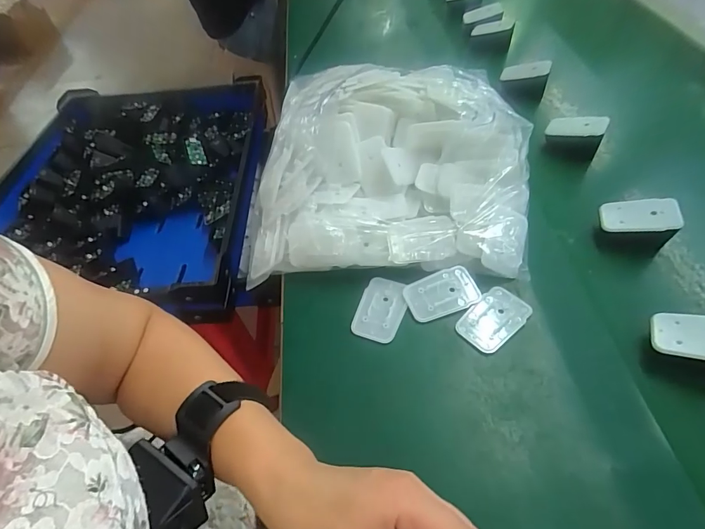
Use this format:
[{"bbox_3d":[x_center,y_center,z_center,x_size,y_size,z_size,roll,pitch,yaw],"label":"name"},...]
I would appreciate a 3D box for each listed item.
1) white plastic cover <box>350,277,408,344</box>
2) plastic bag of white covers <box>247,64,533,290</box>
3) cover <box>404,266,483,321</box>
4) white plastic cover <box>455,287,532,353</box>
[{"bbox_3d":[0.029,0.043,0.403,0.044,0.009,0.067,16,54,16],"label":"white plastic cover"},{"bbox_3d":[0.042,-0.120,0.474,0.300,0.097,0.282,-1,51,4],"label":"plastic bag of white covers"},{"bbox_3d":[0.088,0.028,0.405,0.071,0.012,0.044,-17,52,-9],"label":"cover"},{"bbox_3d":[0.132,0.050,0.385,0.065,0.006,0.044,-37,58,-23],"label":"white plastic cover"}]

